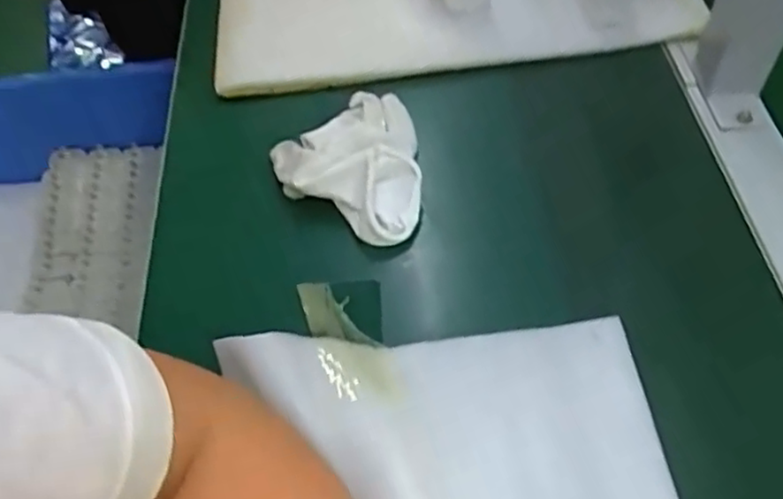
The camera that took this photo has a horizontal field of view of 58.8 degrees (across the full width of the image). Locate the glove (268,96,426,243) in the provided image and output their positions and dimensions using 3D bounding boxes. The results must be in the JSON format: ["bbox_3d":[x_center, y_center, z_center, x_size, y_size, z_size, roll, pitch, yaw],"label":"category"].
[{"bbox_3d":[-0.034,-0.062,0.493,0.104,0.044,0.134,-6,53,0],"label":"glove"}]

